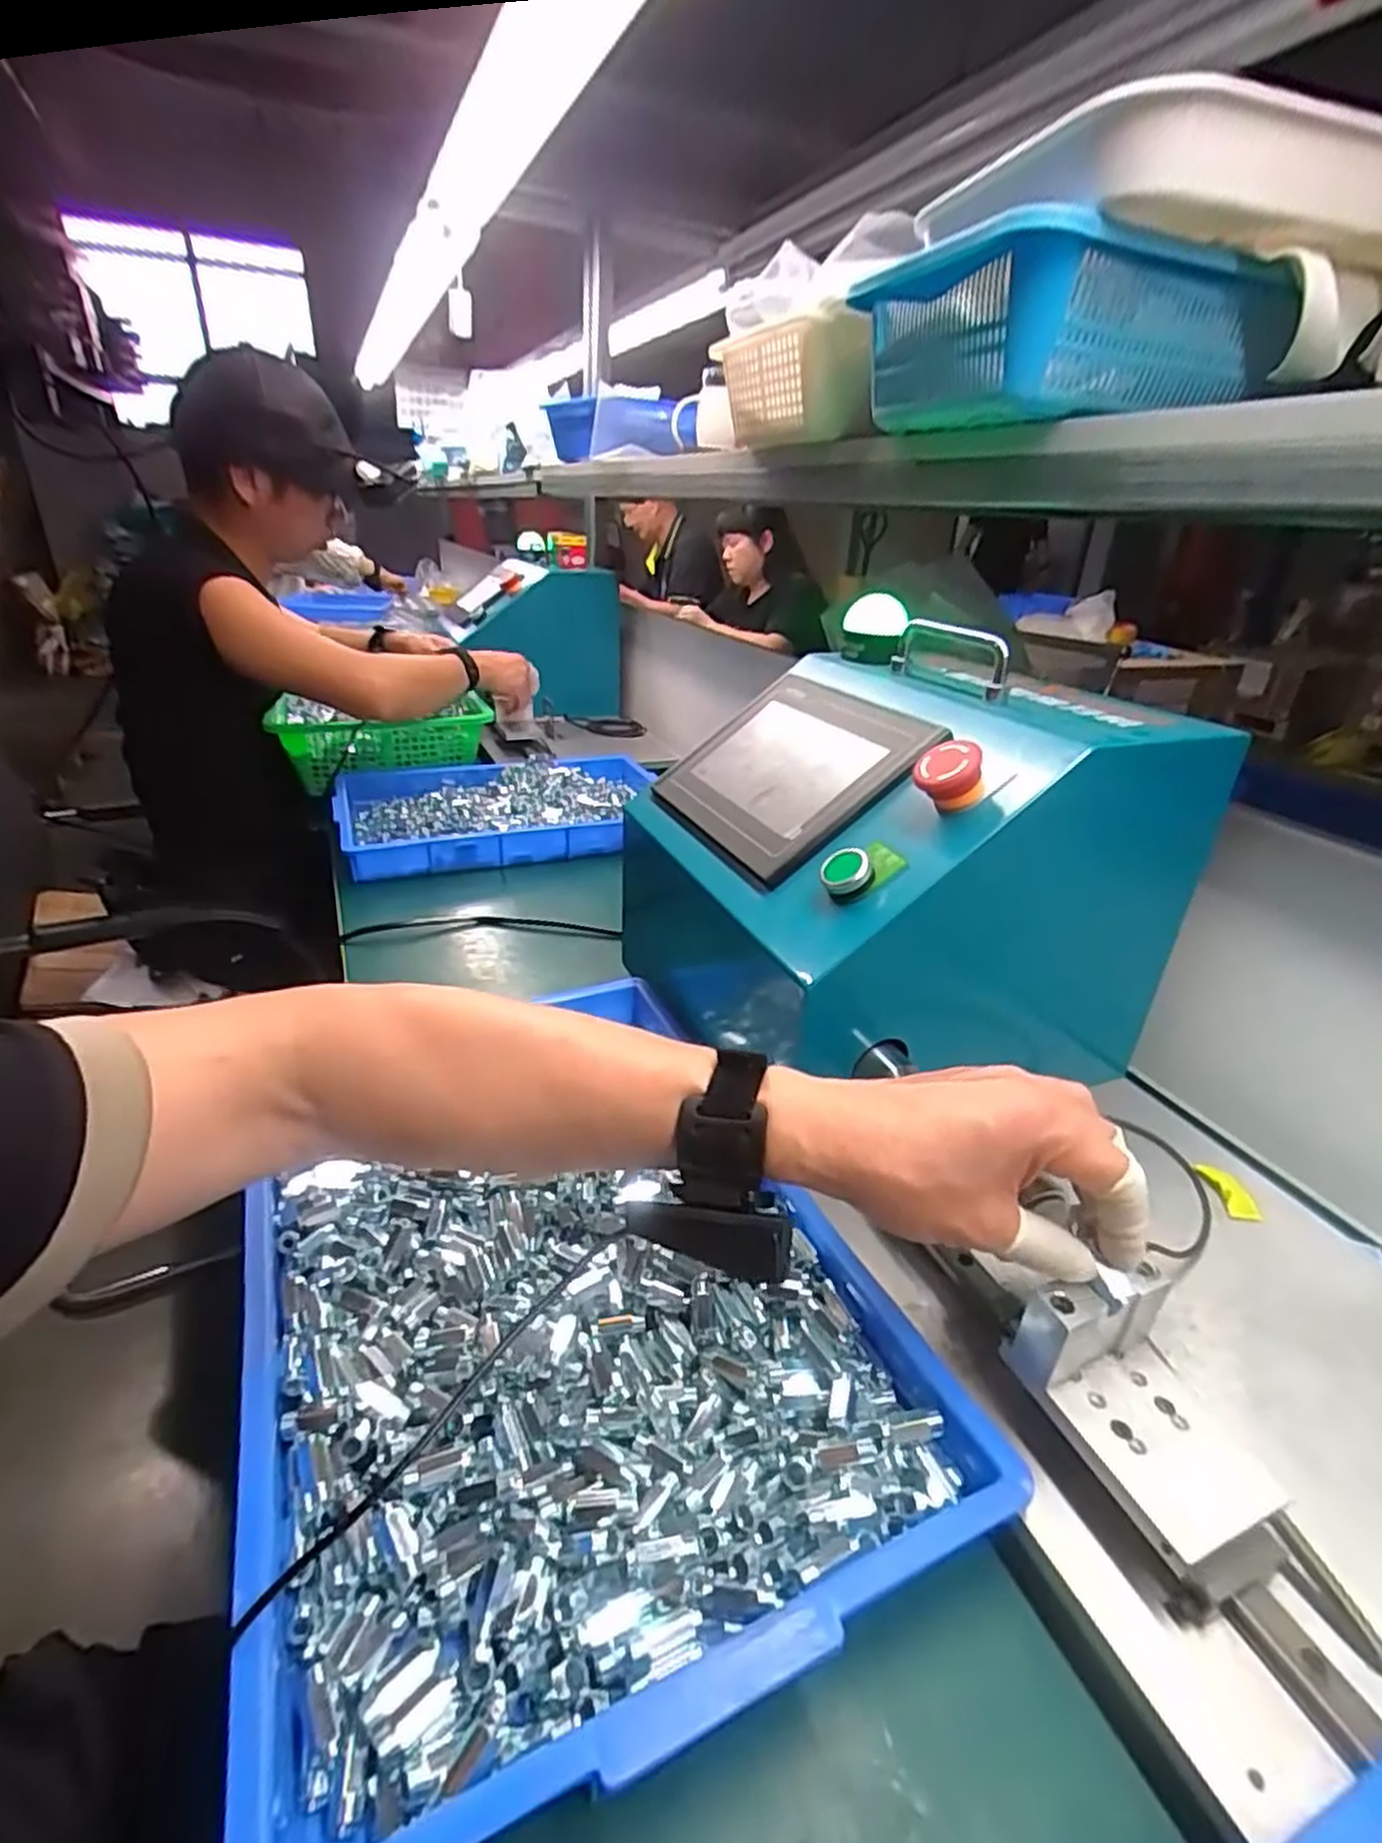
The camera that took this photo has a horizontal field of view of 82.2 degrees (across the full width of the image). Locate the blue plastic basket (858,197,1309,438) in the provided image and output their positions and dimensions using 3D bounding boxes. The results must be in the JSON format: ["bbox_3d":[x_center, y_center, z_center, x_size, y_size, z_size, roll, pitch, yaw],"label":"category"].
[{"bbox_3d":[0.252,-0.401,0.555,0.210,0.090,0.189,-6,28,-16],"label":"blue plastic basket"}]

